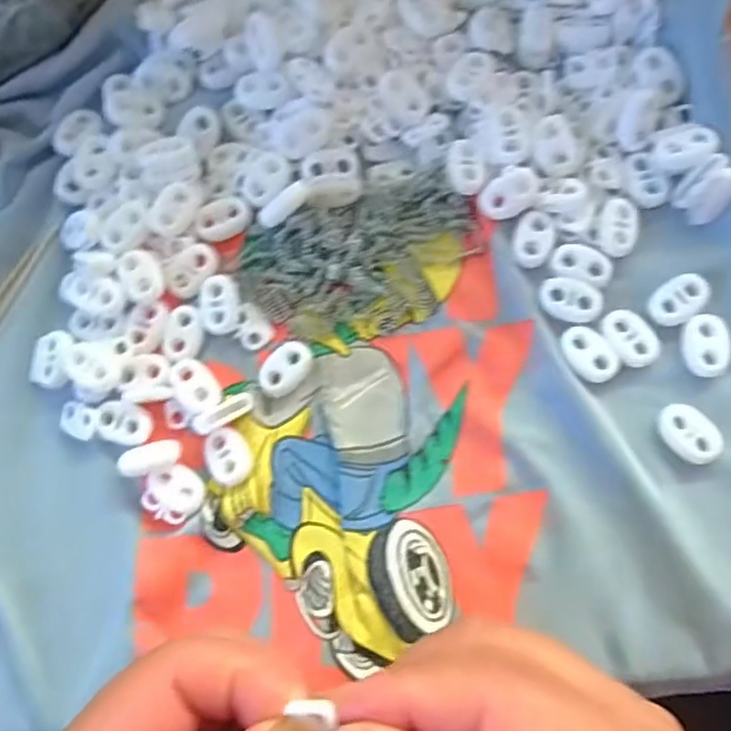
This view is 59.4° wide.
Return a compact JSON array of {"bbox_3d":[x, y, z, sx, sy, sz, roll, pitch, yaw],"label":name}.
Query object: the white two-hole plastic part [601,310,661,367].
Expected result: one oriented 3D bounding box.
[{"bbox_3d":[0.096,-0.010,0.230,0.016,0.004,0.022,-30,80,0],"label":"white two-hole plastic part"}]

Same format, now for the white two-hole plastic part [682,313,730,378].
[{"bbox_3d":[0.121,-0.008,0.227,0.016,0.004,0.023,5,82,6],"label":"white two-hole plastic part"}]

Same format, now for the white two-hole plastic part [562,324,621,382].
[{"bbox_3d":[0.081,-0.004,0.230,0.015,0.004,0.023,-40,81,-2],"label":"white two-hole plastic part"}]

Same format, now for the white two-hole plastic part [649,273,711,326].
[{"bbox_3d":[0.114,-0.024,0.232,0.023,0.004,0.015,-38,81,-1],"label":"white two-hole plastic part"}]

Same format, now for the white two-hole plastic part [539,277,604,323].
[{"bbox_3d":[0.075,-0.024,0.234,0.023,0.004,0.015,16,83,7],"label":"white two-hole plastic part"}]

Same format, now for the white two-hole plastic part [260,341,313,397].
[{"bbox_3d":[-0.030,0.001,0.239,0.015,0.006,0.023,39,87,9],"label":"white two-hole plastic part"}]

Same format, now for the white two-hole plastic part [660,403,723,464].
[{"bbox_3d":[0.113,0.024,0.222,0.015,0.004,0.023,-41,81,-2],"label":"white two-hole plastic part"}]

